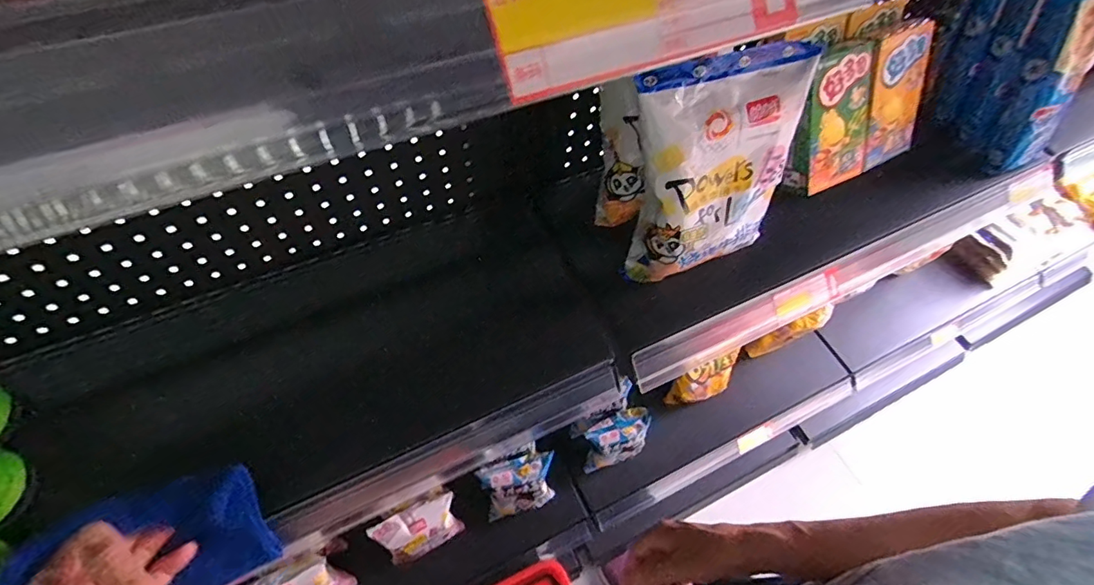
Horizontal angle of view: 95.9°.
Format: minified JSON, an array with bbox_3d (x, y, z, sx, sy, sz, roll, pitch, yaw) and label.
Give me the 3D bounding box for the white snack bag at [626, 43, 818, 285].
[{"bbox_3d":[0.165,-0.105,0.480,0.168,0.211,0.075,-13,61,-11],"label":"white snack bag"}]

